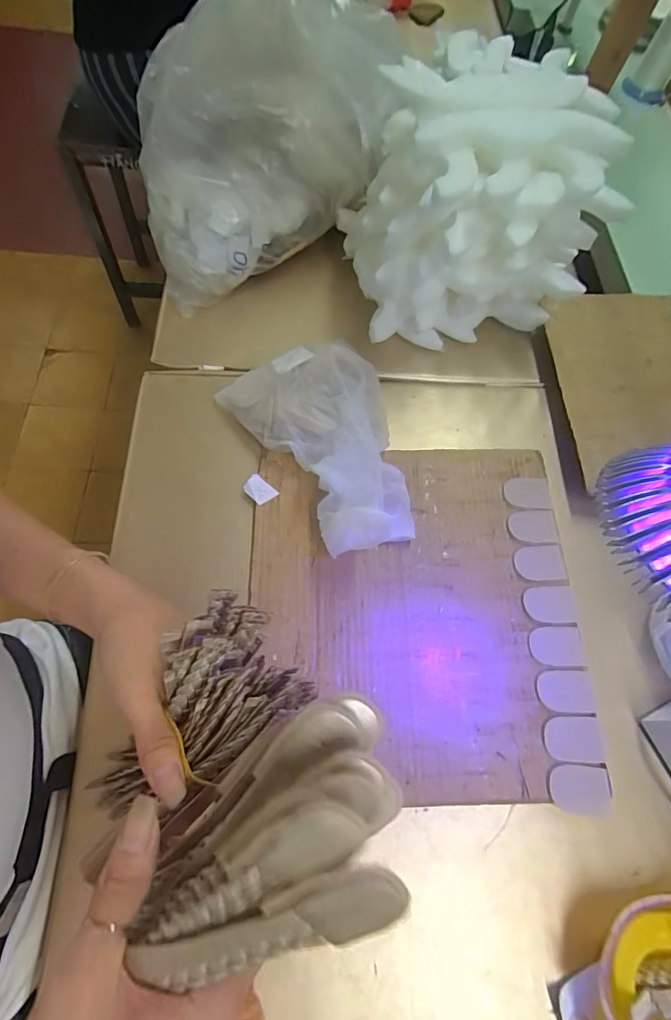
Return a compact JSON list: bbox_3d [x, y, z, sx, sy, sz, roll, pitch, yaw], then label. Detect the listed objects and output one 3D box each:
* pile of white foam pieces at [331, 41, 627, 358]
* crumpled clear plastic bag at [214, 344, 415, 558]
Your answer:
[{"bbox_3d":[0.145,-0.306,0.490,0.244,0.179,0.192,-6,68,-7],"label":"pile of white foam pieces"},{"bbox_3d":[0.006,-0.075,0.429,0.145,0.064,0.224,-31,73,-16],"label":"crumpled clear plastic bag"}]

